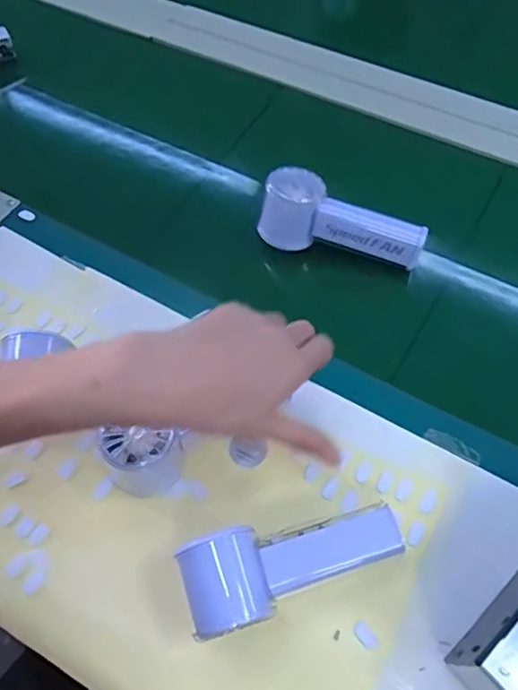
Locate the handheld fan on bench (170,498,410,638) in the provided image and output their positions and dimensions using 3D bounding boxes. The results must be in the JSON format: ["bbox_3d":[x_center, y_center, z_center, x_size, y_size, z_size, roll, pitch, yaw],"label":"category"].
[{"bbox_3d":[0.024,0.143,0.373,0.149,0.051,0.057,-17,62,-7],"label":"handheld fan on bench"}]

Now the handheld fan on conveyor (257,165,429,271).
[{"bbox_3d":[0.080,-0.116,0.525,0.150,0.066,0.053,14,62,9],"label":"handheld fan on conveyor"}]

